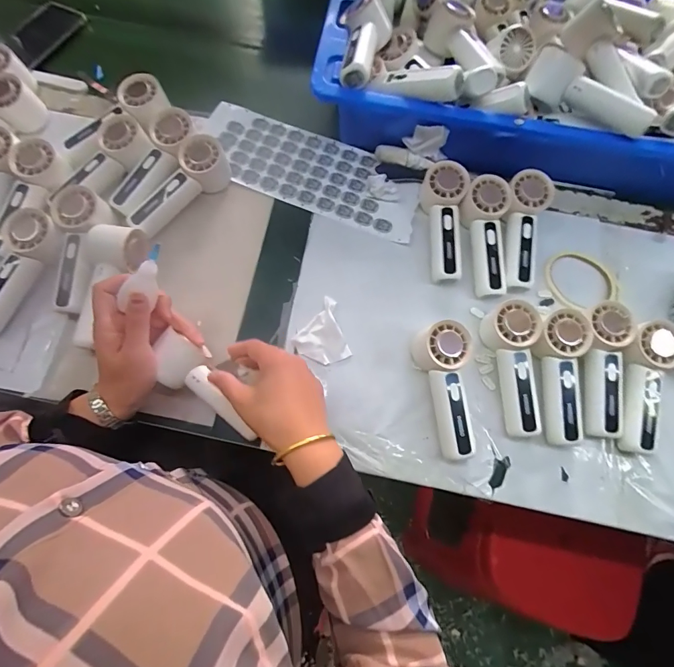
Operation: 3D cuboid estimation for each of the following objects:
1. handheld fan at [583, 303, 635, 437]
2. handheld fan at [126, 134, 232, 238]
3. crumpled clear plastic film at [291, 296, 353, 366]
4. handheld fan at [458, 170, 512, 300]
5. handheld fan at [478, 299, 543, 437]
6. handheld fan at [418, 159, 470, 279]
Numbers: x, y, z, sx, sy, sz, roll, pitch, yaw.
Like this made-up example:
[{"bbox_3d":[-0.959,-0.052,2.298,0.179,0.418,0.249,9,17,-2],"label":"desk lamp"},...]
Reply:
[{"bbox_3d":[0.316,0.043,0.466,0.052,0.048,0.156,9,72,0],"label":"handheld fan"},{"bbox_3d":[-0.214,-0.196,0.518,0.149,0.053,0.053,-43,79,-14],"label":"handheld fan"},{"bbox_3d":[-0.024,0.000,0.487,0.063,0.013,0.078,-16,74,-7],"label":"crumpled clear plastic film"},{"bbox_3d":[0.192,-0.127,0.511,0.058,0.048,0.153,5,72,-1],"label":"handheld fan"},{"bbox_3d":[0.216,0.041,0.463,0.052,0.047,0.151,-6,73,-4],"label":"handheld fan"},{"bbox_3d":[0.138,-0.145,0.515,0.054,0.054,0.149,6,72,0],"label":"handheld fan"}]

